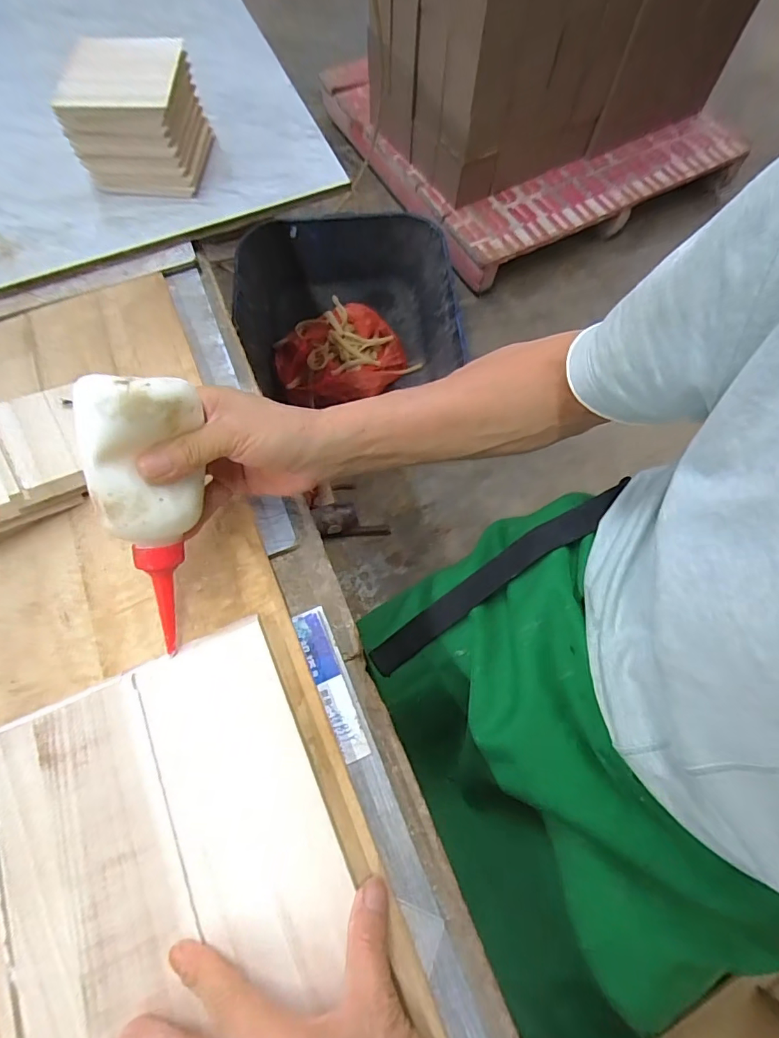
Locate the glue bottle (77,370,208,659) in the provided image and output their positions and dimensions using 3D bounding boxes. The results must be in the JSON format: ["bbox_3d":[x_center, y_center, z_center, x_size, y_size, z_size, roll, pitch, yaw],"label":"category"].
[{"bbox_3d":[-0.142,-0.002,0.286,0.047,0.047,0.162,1,111,1],"label":"glue bottle"}]

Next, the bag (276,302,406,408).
[{"bbox_3d":[-0.121,-0.423,1.205,0.309,0.111,0.227,-1,68,-1],"label":"bag"}]

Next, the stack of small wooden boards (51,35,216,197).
[{"bbox_3d":[-0.235,-0.379,0.444,0.100,0.082,0.095,5,69,2],"label":"stack of small wooden boards"}]

